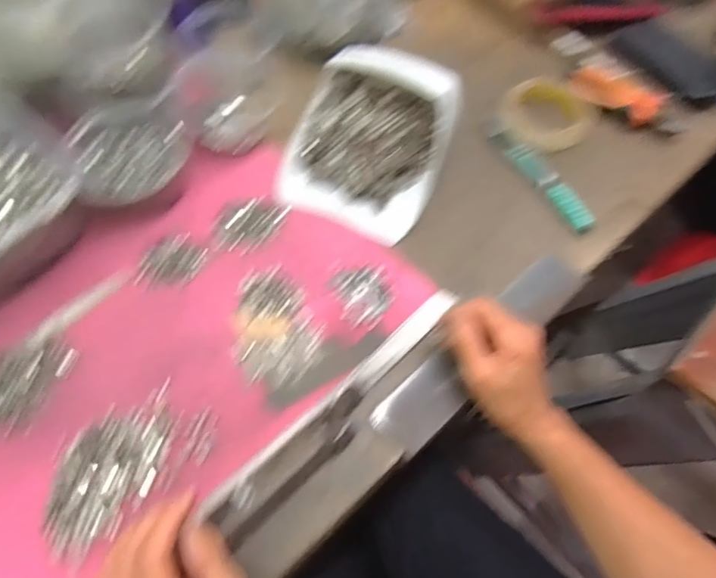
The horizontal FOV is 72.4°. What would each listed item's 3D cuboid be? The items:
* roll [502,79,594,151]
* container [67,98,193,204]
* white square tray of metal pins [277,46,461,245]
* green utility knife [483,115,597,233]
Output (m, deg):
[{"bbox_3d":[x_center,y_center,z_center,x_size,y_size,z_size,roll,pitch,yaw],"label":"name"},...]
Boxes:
[{"bbox_3d":[0.220,-0.205,0.569,0.090,0.025,0.090,1,61,-1],"label":"roll"},{"bbox_3d":[-0.222,-0.140,0.481,0.112,0.028,0.104,-24,64,-14],"label":"container"},{"bbox_3d":[0.014,-0.158,0.520,0.157,0.036,0.184,22,92,9],"label":"white square tray of metal pins"},{"bbox_3d":[0.196,-0.134,0.543,0.026,0.020,0.178,-25,64,-14],"label":"green utility knife"}]

